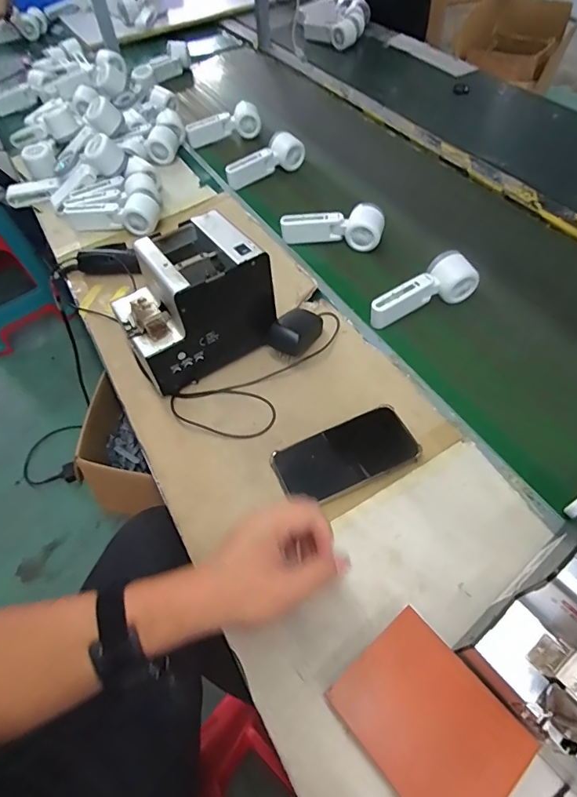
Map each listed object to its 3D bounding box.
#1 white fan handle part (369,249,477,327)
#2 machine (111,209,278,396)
[{"bbox_3d":[0.190,-0.149,0.623,0.164,0.039,0.059,-30,59,-18],"label":"white fan handle part"},{"bbox_3d":[-0.126,-0.124,0.571,0.175,0.140,0.141,-30,59,-18],"label":"machine"}]

